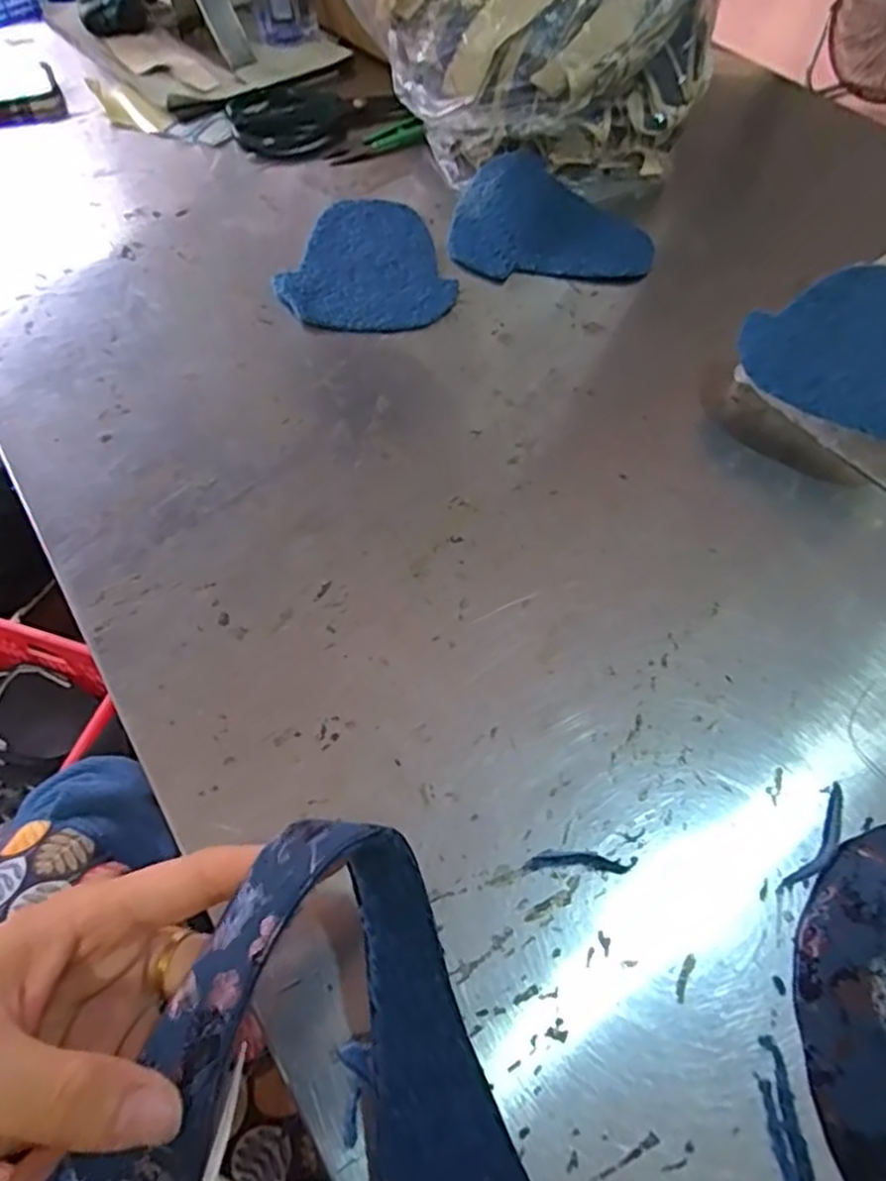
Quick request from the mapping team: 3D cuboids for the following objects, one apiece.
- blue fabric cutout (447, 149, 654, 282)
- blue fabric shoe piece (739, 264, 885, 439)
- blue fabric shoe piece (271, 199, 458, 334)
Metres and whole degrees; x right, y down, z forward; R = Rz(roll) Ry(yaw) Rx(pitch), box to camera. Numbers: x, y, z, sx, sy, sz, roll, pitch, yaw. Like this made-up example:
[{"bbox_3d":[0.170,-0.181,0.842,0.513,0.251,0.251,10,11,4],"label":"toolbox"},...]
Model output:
[{"bbox_3d":[0.085,-0.286,0.526,0.150,0.020,0.124,11,59,7],"label":"blue fabric cutout"},{"bbox_3d":[0.250,-0.153,0.416,0.124,0.008,0.154,19,58,10],"label":"blue fabric shoe piece"},{"bbox_3d":[-0.046,-0.244,0.507,0.121,0.006,0.152,14,59,9],"label":"blue fabric shoe piece"}]

